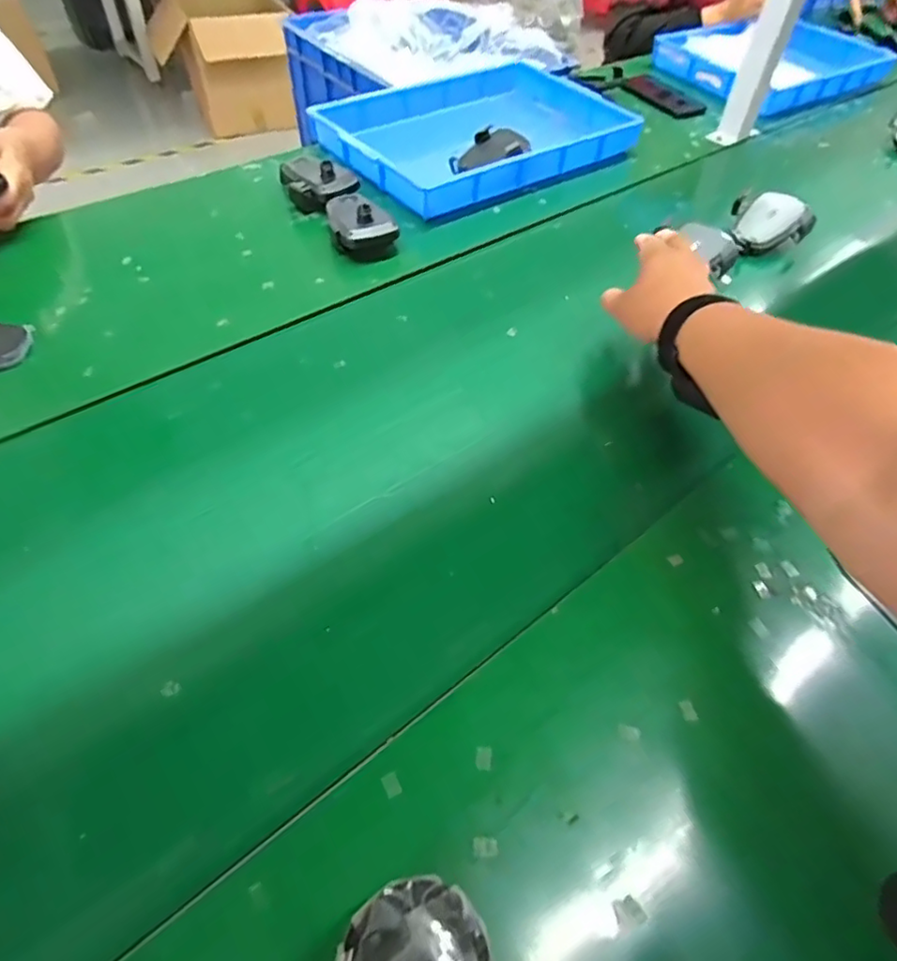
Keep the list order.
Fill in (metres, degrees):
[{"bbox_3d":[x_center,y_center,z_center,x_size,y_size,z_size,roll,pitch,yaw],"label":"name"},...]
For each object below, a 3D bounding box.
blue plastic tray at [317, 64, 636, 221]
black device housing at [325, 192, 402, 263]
[{"bbox_3d":[0.044,-0.512,0.845,0.415,0.048,0.290,-28,58,-21],"label":"blue plastic tray"},{"bbox_3d":[-0.103,-0.301,0.683,0.074,0.045,0.081,-15,54,-12],"label":"black device housing"}]

